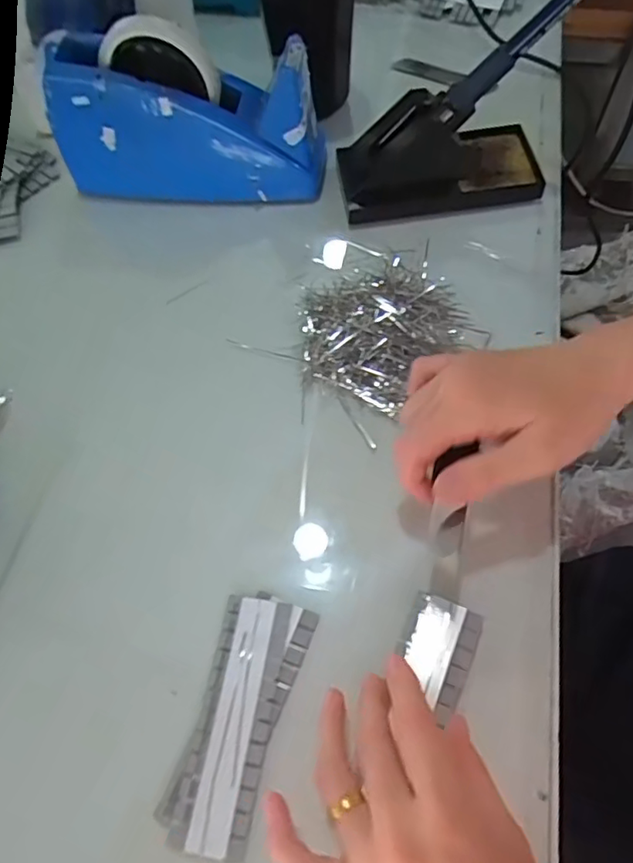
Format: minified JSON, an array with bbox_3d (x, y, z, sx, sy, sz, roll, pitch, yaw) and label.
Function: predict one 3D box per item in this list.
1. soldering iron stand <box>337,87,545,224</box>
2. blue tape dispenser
[{"bbox_3d":[0.099,-0.224,0.463,0.159,0.064,0.077,-11,63,-3],"label":"soldering iron stand"},{"bbox_3d":[-0.101,-0.247,0.463,0.209,0.103,0.066,3,63,5],"label":"blue tape dispenser"}]

